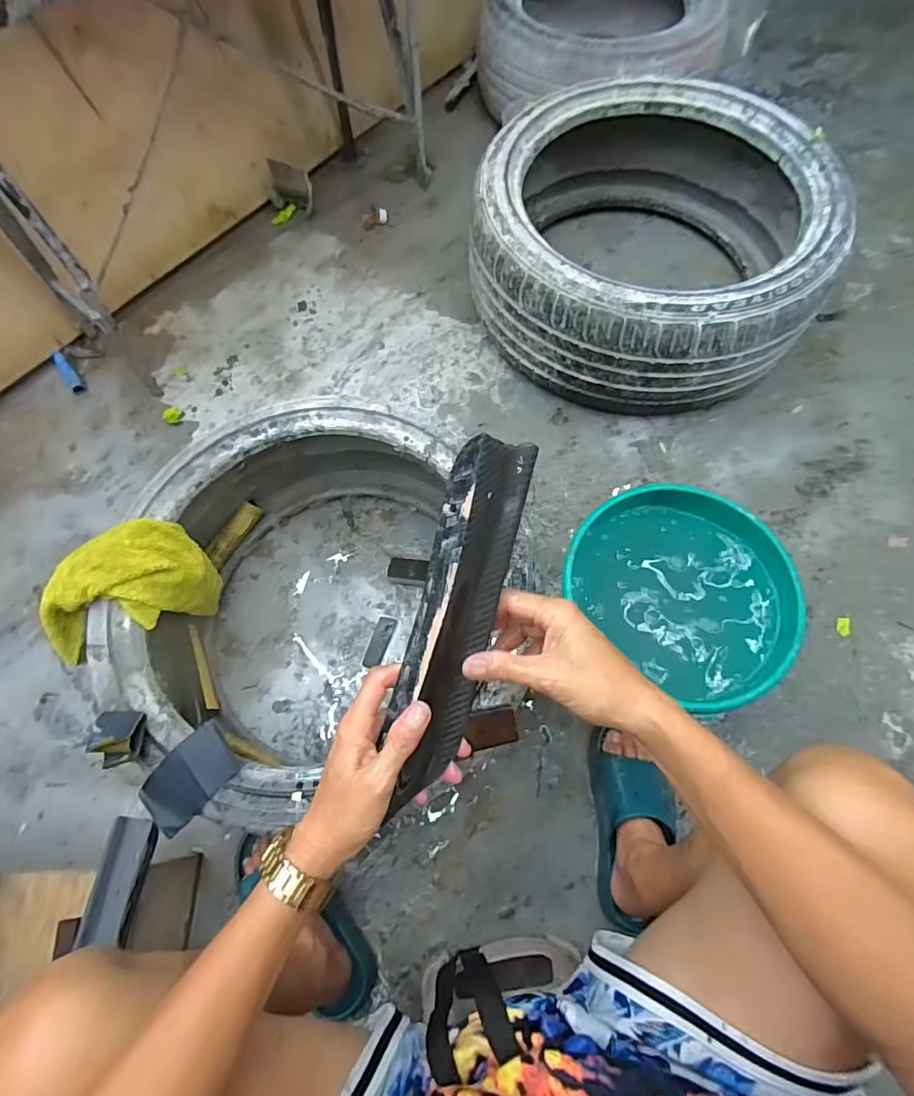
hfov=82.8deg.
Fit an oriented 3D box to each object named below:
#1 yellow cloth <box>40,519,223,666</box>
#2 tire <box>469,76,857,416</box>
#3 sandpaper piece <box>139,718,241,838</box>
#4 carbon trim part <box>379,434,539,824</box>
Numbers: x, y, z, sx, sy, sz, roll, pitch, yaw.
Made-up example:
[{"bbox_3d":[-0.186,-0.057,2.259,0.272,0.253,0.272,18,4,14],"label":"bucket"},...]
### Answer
[{"bbox_3d":[-0.457,0.054,0.720,0.199,0.136,0.142,-10,68,-3],"label":"yellow cloth"},{"bbox_3d":[0.361,-0.597,1.026,0.615,0.248,0.652,9,70,6],"label":"tire"},{"bbox_3d":[-0.304,0.260,0.589,0.071,0.020,0.112,43,75,16],"label":"sandpaper piece"},{"bbox_3d":[-0.003,0.053,0.366,0.054,0.025,0.257,15,100,8],"label":"carbon trim part"}]

